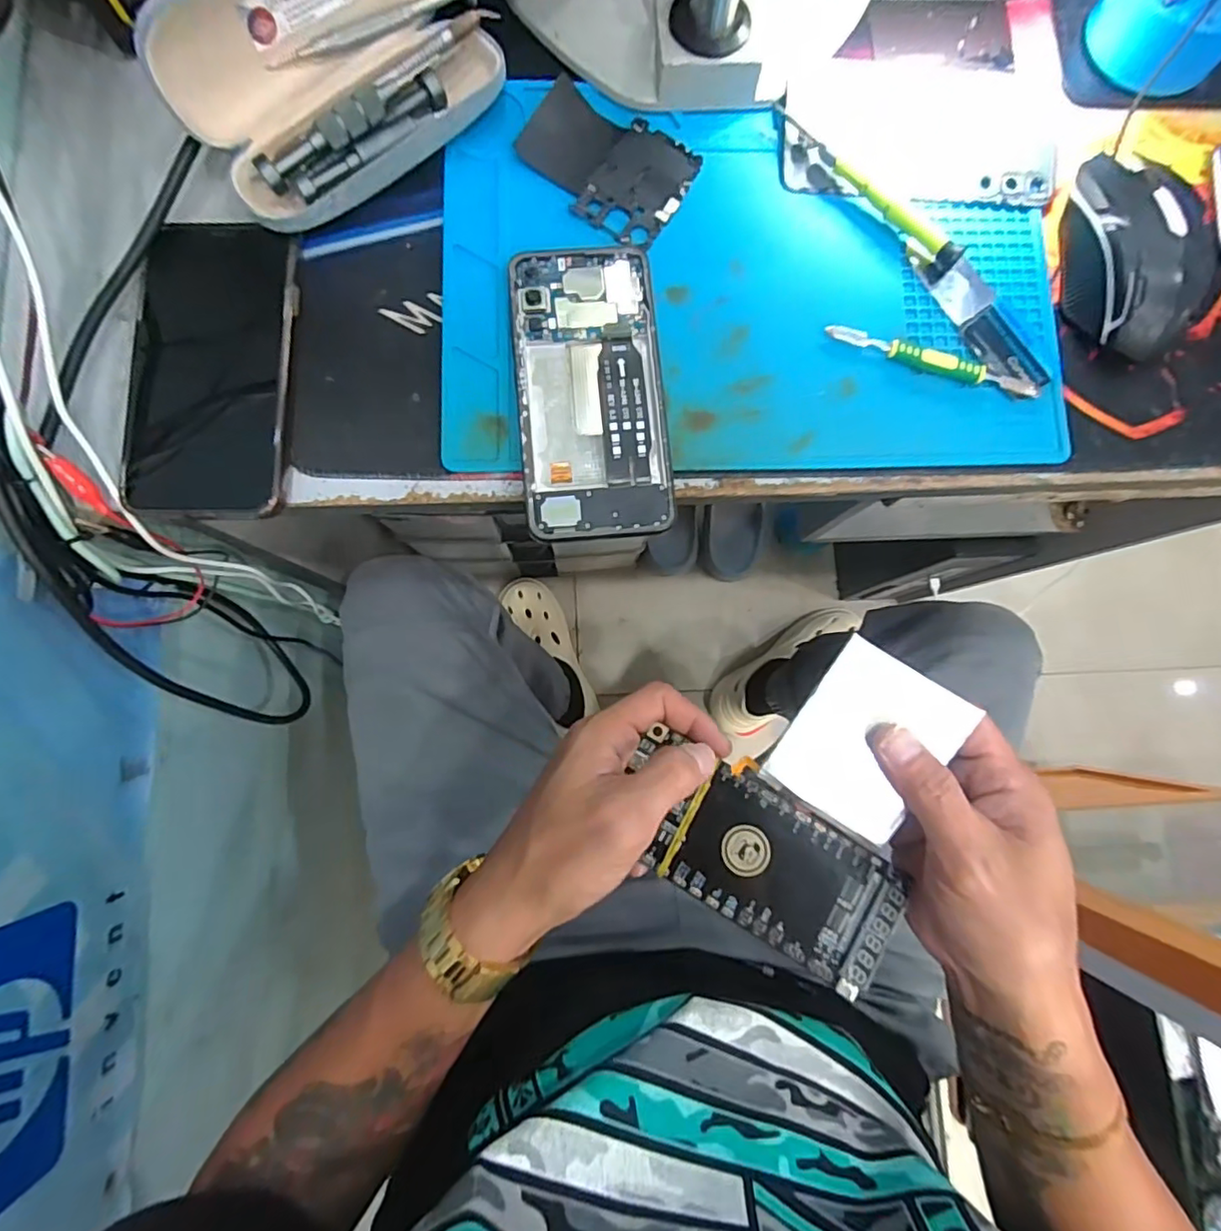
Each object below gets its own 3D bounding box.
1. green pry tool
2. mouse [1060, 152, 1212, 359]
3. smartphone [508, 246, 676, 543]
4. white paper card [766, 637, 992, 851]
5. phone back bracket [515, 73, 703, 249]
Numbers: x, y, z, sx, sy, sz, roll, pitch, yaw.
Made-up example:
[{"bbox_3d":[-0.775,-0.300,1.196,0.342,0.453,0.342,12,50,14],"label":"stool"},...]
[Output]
[{"bbox_3d":[0.177,-0.139,0.321,0.118,0.008,0.012,17,84,0],"label":"green pry tool"},{"bbox_3d":[0.286,-0.202,0.319,0.059,0.036,0.117,-11,85,-3],"label":"mouse"},{"bbox_3d":[-0.010,-0.119,0.311,0.076,0.012,0.158,-5,85,-2],"label":"smartphone"},{"bbox_3d":[0.115,0.057,0.262,0.063,0.005,0.076,33,100,7],"label":"white paper card"},{"bbox_3d":[-0.002,-0.255,0.329,0.093,0.007,0.068,34,85,2],"label":"phone back bracket"}]

